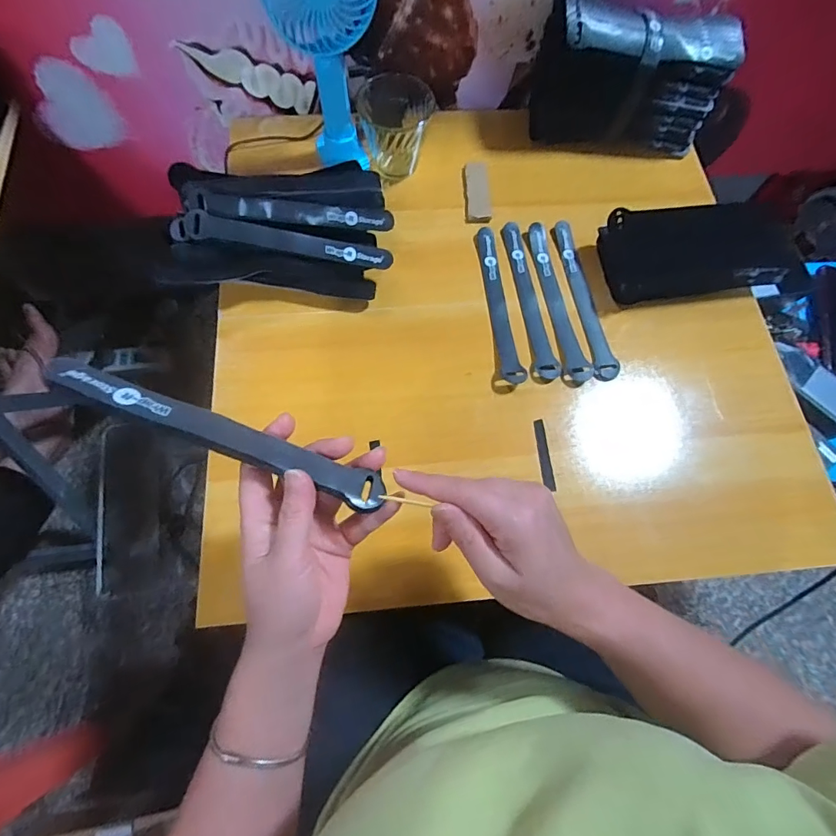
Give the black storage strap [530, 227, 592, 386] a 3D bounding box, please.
[{"bbox_3d":[0.151,-0.132,0.480,0.028,0.005,0.199,-8,71,-5],"label":"black storage strap"}]

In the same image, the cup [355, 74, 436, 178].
[{"bbox_3d":[-0.025,-0.353,0.527,0.075,0.072,0.076,1,71,-2],"label":"cup"}]

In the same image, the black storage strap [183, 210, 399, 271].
[{"bbox_3d":[-0.127,-0.176,0.443,0.199,0.009,0.026,9,82,-5],"label":"black storage strap"}]

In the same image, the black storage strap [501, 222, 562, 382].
[{"bbox_3d":[0.122,-0.134,0.484,0.024,0.011,0.202,-5,71,-4],"label":"black storage strap"}]

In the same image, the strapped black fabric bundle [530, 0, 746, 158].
[{"bbox_3d":[0.265,-0.431,0.540,0.229,0.104,0.122,5,71,-1],"label":"strapped black fabric bundle"}]

